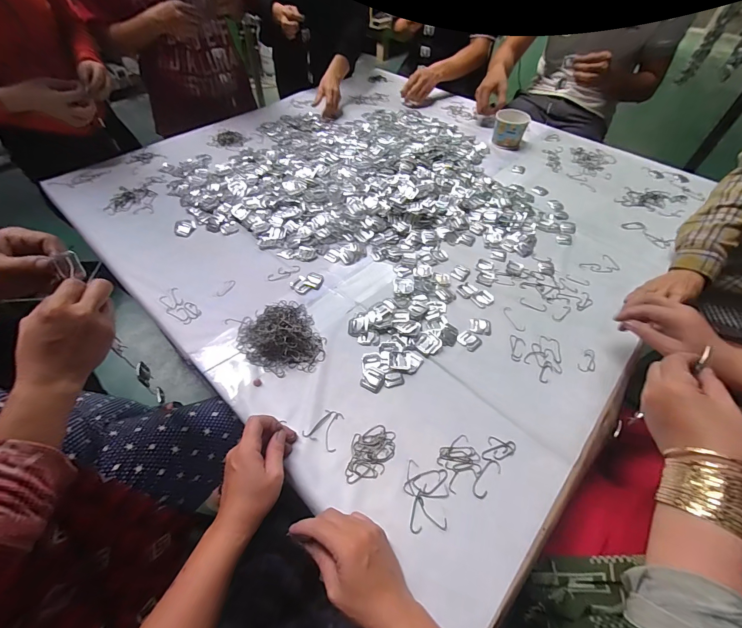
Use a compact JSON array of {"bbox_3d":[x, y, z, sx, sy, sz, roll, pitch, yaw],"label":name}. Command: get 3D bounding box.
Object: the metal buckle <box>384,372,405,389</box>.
[{"bbox_3d":[0.034,0.097,0.505,0.031,0.004,0.022,-14,51,-12],"label":"metal buckle"}]

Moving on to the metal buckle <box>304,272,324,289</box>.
[{"bbox_3d":[-0.104,-0.062,0.627,0.030,0.005,0.039,11,51,9],"label":"metal buckle"}]

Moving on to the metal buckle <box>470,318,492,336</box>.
[{"bbox_3d":[0.185,0.020,0.573,0.036,0.004,0.035,6,50,5],"label":"metal buckle"}]

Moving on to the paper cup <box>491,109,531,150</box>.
[{"bbox_3d":[0.395,-0.526,0.973,0.091,0.076,0.084,14,52,10],"label":"paper cup"}]

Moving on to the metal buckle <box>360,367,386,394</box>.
[{"bbox_3d":[0.003,0.097,0.502,0.032,0.004,0.035,20,53,16],"label":"metal buckle"}]

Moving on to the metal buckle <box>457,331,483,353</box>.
[{"bbox_3d":[0.161,0.043,0.553,0.033,0.004,0.035,-35,58,-26],"label":"metal buckle"}]

